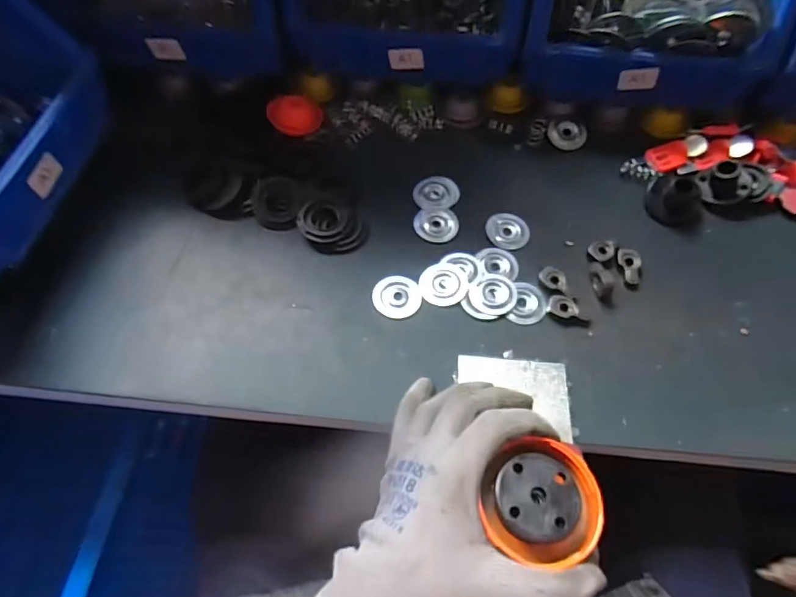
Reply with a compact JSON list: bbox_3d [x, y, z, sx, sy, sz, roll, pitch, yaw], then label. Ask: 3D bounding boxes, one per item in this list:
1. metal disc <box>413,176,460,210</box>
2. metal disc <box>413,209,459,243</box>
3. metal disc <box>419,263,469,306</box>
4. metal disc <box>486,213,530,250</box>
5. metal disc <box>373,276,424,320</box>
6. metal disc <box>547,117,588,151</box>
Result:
[{"bbox_3d":[0.033,-0.091,0.412,0.039,0.004,0.034,-1,64,-2],"label":"metal disc"},{"bbox_3d":[0.032,-0.060,0.393,0.036,0.004,0.031,-3,64,-3],"label":"metal disc"},{"bbox_3d":[0.035,-0.011,0.366,0.035,0.004,0.036,1,63,-1],"label":"metal disc"},{"bbox_3d":[0.090,-0.055,0.394,0.035,0.004,0.035,1,63,-1],"label":"metal disc"},{"bbox_3d":[-0.001,-0.002,0.362,0.035,0.004,0.035,1,63,-1],"label":"metal disc"},{"bbox_3d":[0.156,-0.152,0.443,0.035,0.004,0.029,25,90,-1],"label":"metal disc"}]

